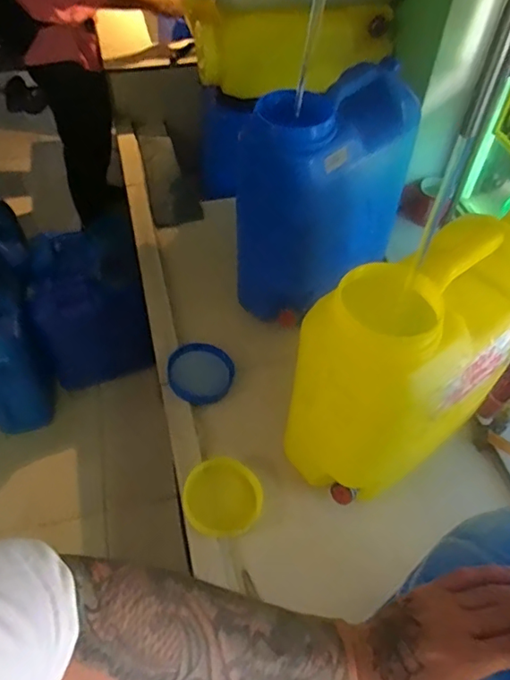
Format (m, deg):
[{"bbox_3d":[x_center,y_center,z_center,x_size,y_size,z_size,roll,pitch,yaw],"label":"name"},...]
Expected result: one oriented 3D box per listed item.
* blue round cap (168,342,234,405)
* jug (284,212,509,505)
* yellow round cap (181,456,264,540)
[{"bbox_3d":[-0.097,0.059,0.976,0.116,0.025,0.116,-3,63,5],"label":"blue round cap"},{"bbox_3d":[0.213,0.039,0.729,0.290,0.377,0.160,-30,59,-22],"label":"jug"},{"bbox_3d":[-0.051,0.242,0.839,0.116,0.033,0.111,1,53,-1],"label":"yellow round cap"}]

